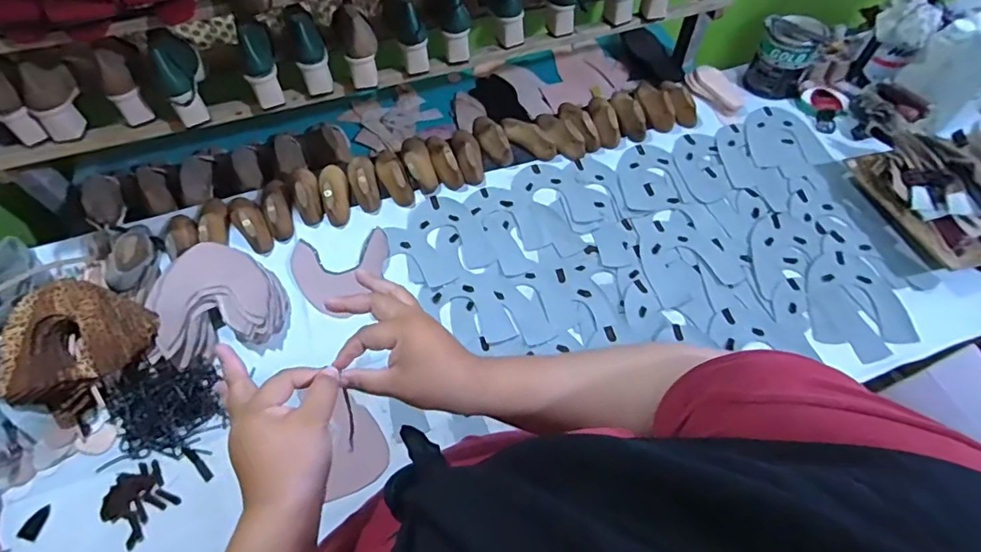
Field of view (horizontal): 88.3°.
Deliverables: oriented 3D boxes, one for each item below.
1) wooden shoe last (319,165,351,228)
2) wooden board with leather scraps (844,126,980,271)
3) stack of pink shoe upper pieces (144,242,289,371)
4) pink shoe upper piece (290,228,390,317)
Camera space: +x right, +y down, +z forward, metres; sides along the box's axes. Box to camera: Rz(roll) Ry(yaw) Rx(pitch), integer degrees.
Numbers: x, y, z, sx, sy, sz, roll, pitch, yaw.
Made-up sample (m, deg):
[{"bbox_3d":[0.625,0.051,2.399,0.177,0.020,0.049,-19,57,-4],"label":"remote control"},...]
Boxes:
[{"bbox_3d":[-0.293,-0.160,0.943,0.054,0.053,0.138,-18,61,-10],"label":"wooden shoe last"},{"bbox_3d":[0.858,-0.151,0.876,0.366,0.084,0.262,-12,59,-5],"label":"wooden board with leather scraps"},{"bbox_3d":[-0.443,0.039,0.818,0.195,0.058,0.192,-21,61,-11],"label":"stack of pink shoe upper pieces"},{"bbox_3d":[-0.262,-0.005,0.877,0.165,0.009,0.159,0,59,1],"label":"pink shoe upper piece"}]

